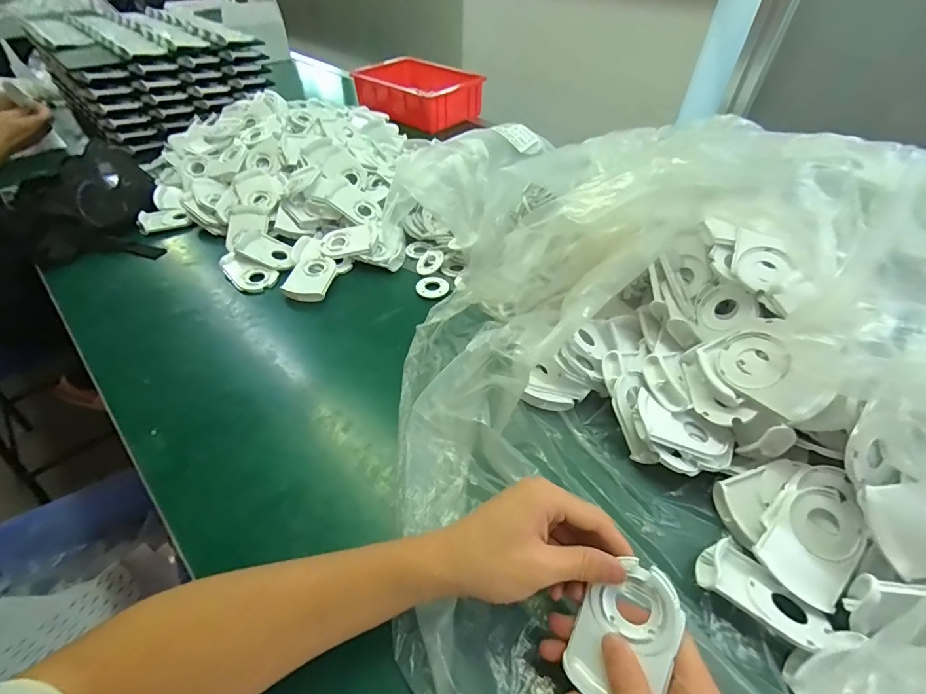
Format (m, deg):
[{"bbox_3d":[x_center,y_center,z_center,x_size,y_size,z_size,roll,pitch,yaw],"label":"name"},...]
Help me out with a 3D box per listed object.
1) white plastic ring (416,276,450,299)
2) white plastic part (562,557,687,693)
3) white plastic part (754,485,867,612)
[{"bbox_3d":[-0.041,-0.084,0.585,0.042,0.008,0.038,10,46,8],"label":"white plastic ring"},{"bbox_3d":[0.099,0.175,0.260,0.053,0.005,0.083,20,80,37],"label":"white plastic part"},{"bbox_3d":[0.262,0.144,0.317,0.082,0.021,0.055,-38,61,-26],"label":"white plastic part"}]

